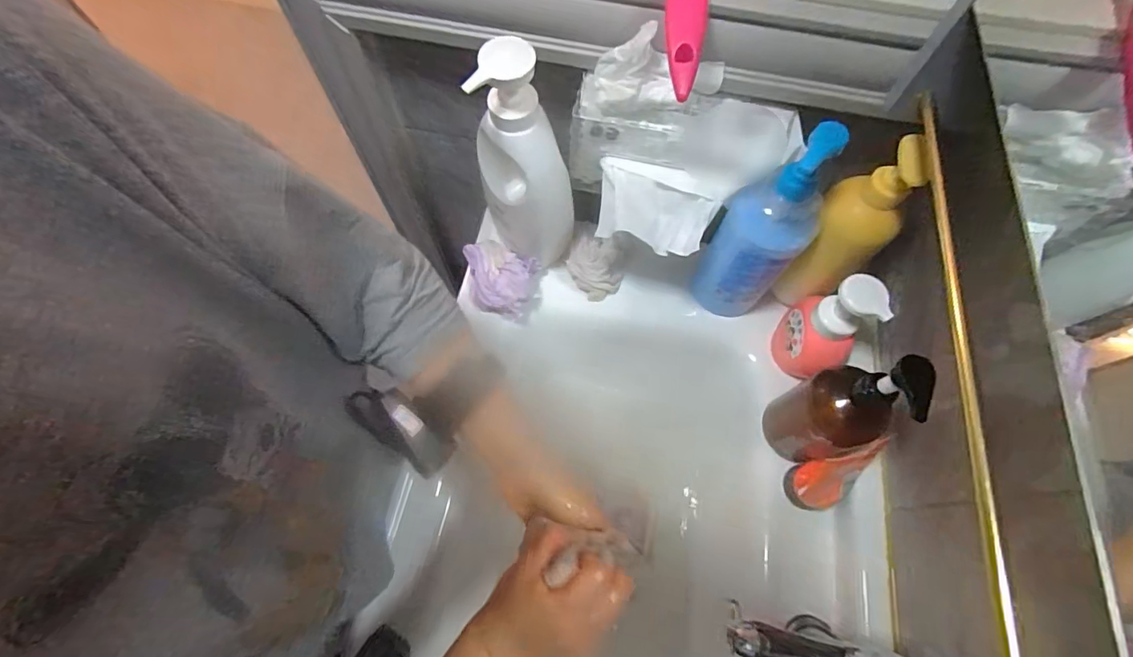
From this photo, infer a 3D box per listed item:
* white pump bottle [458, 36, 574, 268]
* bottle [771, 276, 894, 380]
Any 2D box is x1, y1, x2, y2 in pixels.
[{"bbox_3d":[-0.043,-0.155,0.502,0.096,0.254,0.072,-10,67,-5],"label":"white pump bottle"},{"bbox_3d":[0.278,-0.003,0.519,0.071,0.141,0.068,32,70,12],"label":"bottle"}]

